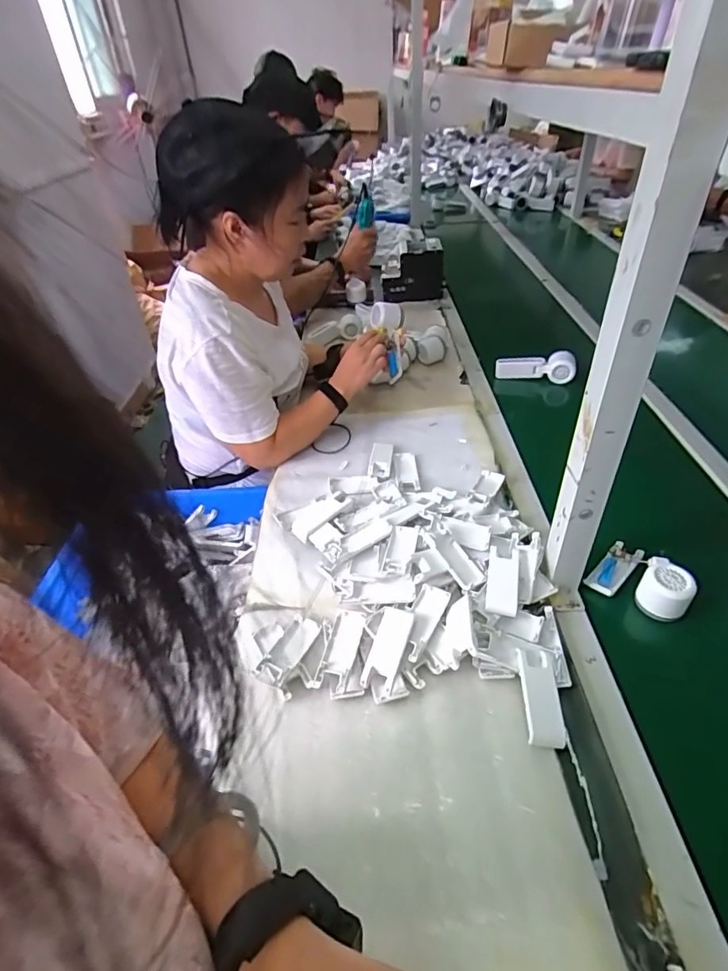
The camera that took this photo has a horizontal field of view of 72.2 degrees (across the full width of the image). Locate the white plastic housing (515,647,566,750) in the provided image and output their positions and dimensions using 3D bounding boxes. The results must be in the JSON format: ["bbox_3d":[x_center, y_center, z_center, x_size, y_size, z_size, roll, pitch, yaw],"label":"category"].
[{"bbox_3d":[0.196,0.235,0.555,0.041,0.015,0.101,4,53,-1],"label":"white plastic housing"}]

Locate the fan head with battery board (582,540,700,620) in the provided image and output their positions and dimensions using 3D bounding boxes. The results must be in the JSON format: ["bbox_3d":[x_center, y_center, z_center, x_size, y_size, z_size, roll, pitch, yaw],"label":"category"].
[{"bbox_3d":[0.376,0.116,0.673,0.115,0.053,0.091,22,47,28],"label":"fan head with battery board"}]

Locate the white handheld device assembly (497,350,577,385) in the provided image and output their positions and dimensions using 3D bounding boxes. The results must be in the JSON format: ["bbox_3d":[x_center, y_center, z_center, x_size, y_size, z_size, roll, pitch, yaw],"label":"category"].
[{"bbox_3d":[0.385,-0.268,1.120,0.165,0.065,0.048,12,43,18],"label":"white handheld device assembly"}]

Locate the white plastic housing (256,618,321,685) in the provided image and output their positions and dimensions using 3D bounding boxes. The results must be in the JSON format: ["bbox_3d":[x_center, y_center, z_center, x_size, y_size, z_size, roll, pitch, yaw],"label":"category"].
[{"bbox_3d":[-0.091,0.199,0.615,0.038,0.022,0.092,15,44,21],"label":"white plastic housing"}]

